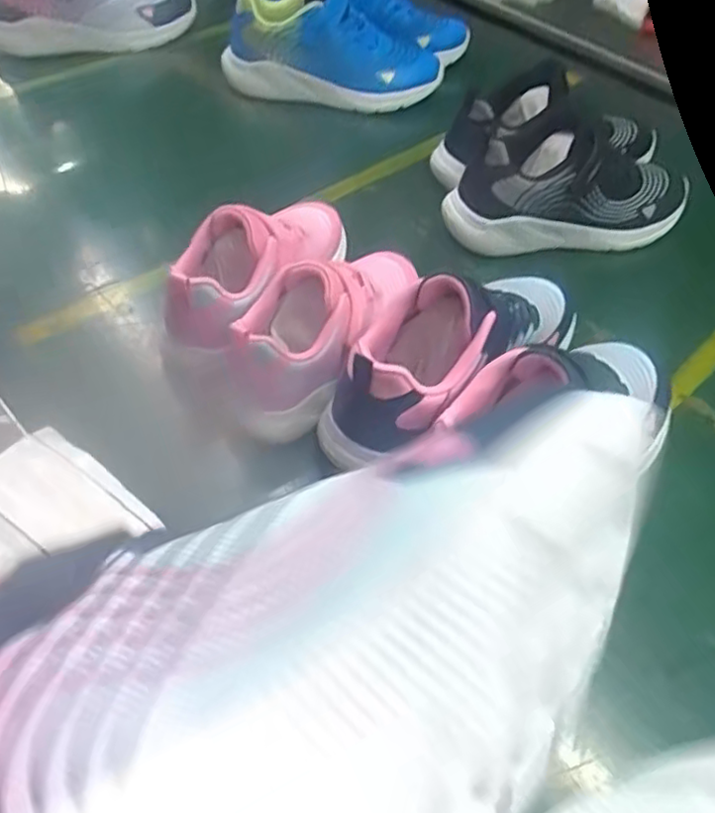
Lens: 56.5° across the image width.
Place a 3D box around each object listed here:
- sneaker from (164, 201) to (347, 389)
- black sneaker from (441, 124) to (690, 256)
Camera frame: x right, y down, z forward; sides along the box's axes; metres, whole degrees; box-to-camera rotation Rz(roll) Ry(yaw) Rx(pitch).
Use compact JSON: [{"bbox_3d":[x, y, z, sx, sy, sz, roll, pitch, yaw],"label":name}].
[{"bbox_3d":[-0.072,-0.105,0.504,0.068,0.096,0.192,35,56,16],"label":"sneaker"},{"bbox_3d":[0.188,-0.194,0.586,0.219,0.085,0.071,-2,54,-10],"label":"black sneaker"}]

